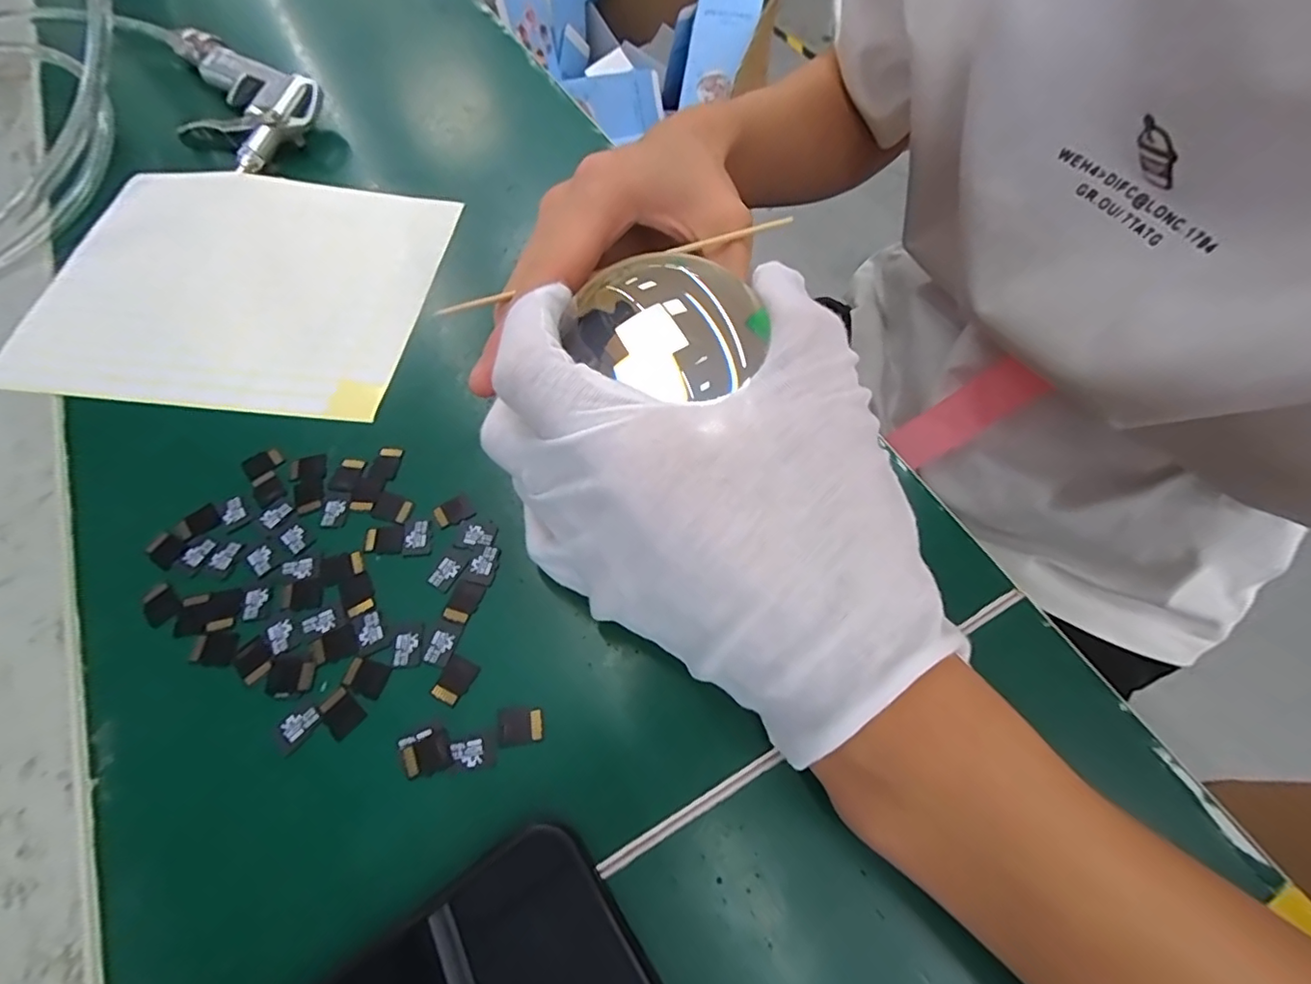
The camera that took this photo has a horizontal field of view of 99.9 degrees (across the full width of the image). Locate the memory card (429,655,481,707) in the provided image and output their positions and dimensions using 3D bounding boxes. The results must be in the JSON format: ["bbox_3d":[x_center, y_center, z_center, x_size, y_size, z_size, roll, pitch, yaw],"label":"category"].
[{"bbox_3d":[-0.068,0.064,0.186,0.011,0.004,0.015,26,63,11],"label":"memory card"}]

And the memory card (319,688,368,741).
[{"bbox_3d":[-0.104,0.073,0.181,0.014,0.004,0.011,37,66,16],"label":"memory card"}]

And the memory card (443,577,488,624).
[{"bbox_3d":[-0.069,0.039,0.199,0.011,0.004,0.015,18,62,9],"label":"memory card"}]

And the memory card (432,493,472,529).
[{"bbox_3d":[-0.079,0.008,0.216,0.013,0.004,0.010,-32,68,-16],"label":"memory card"}]

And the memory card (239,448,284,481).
[{"bbox_3d":[-0.163,-0.012,0.228,0.015,0.004,0.012,-33,63,-17],"label":"memory card"}]

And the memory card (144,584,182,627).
[{"bbox_3d":[-0.180,0.041,0.200,0.011,0.004,0.014,-39,70,-16],"label":"memory card"}]

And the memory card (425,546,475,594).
[{"bbox_3d":[-0.077,0.028,0.205,0.010,0.004,0.017,26,65,14],"label":"memory card"}]

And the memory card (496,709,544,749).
[{"bbox_3d":[-0.044,0.076,0.179,0.015,0.004,0.012,-11,59,-4],"label":"memory card"}]

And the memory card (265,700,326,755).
[{"bbox_3d":[-0.117,0.076,0.179,0.011,0.004,0.016,36,66,19],"label":"memory card"}]

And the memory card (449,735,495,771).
[{"bbox_3d":[-0.058,0.083,0.175,0.014,0.004,0.010,-4,59,-2],"label":"memory card"}]

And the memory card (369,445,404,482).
[{"bbox_3d":[-0.111,-0.012,0.227,0.011,0.004,0.014,10,63,5],"label":"memory card"}]

